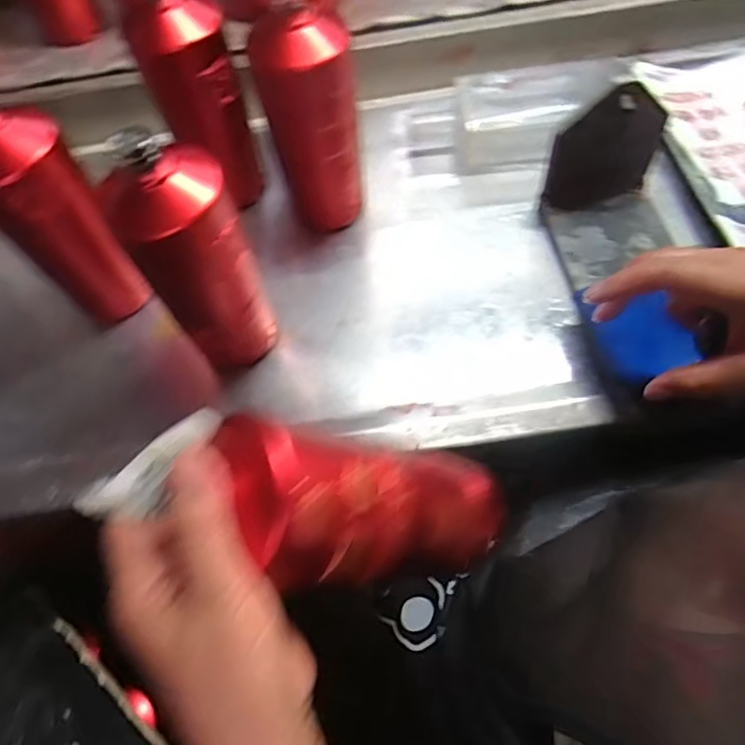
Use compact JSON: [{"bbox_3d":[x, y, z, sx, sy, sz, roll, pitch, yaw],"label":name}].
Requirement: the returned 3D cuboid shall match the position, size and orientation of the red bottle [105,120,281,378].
[{"bbox_3d":[-0.122,-0.073,0.434,0.079,0.216,0.070,-25,67,-8],"label":"red bottle"}]

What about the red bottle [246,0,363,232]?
[{"bbox_3d":[-0.046,-0.211,0.492,0.076,0.192,0.064,22,69,12],"label":"red bottle"}]

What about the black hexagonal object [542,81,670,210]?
[{"bbox_3d":[0.204,-0.194,0.504,0.091,0.113,0.012,-9,61,6],"label":"black hexagonal object"}]

